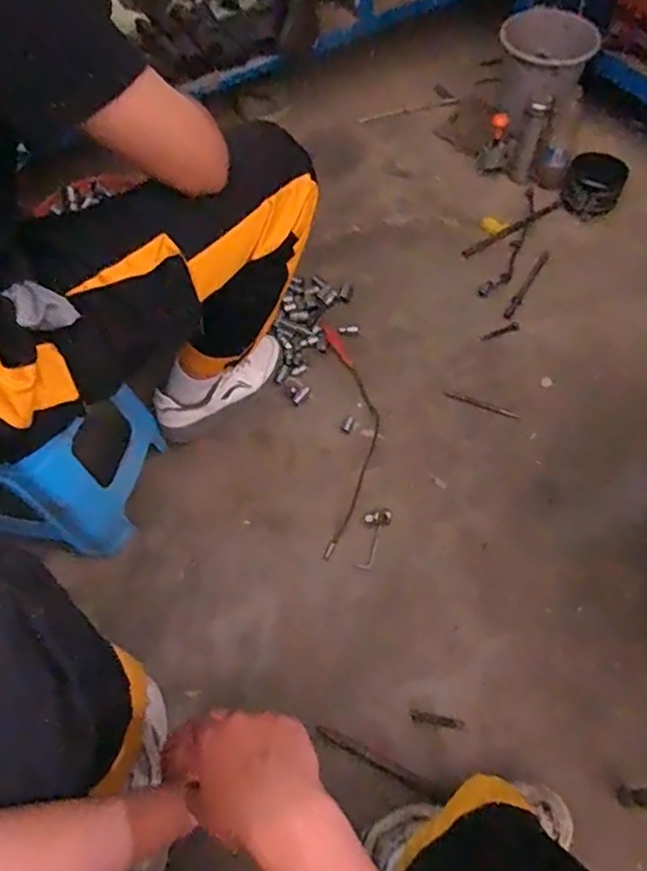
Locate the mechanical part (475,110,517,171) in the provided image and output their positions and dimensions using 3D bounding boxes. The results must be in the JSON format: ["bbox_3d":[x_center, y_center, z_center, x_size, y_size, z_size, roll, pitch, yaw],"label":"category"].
[{"bbox_3d":[0.426,-0.709,1.432,0.083,0.136,0.066,13,61,12],"label":"mechanical part"}]

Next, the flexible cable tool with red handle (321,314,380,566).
[{"bbox_3d":[0.053,-0.025,1.111,0.105,0.034,0.514,-1,60,1],"label":"flexible cable tool with red handle"}]

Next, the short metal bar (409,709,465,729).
[{"bbox_3d":[0.167,0.420,0.862,0.079,0.007,0.017,10,61,7],"label":"short metal bar"}]

